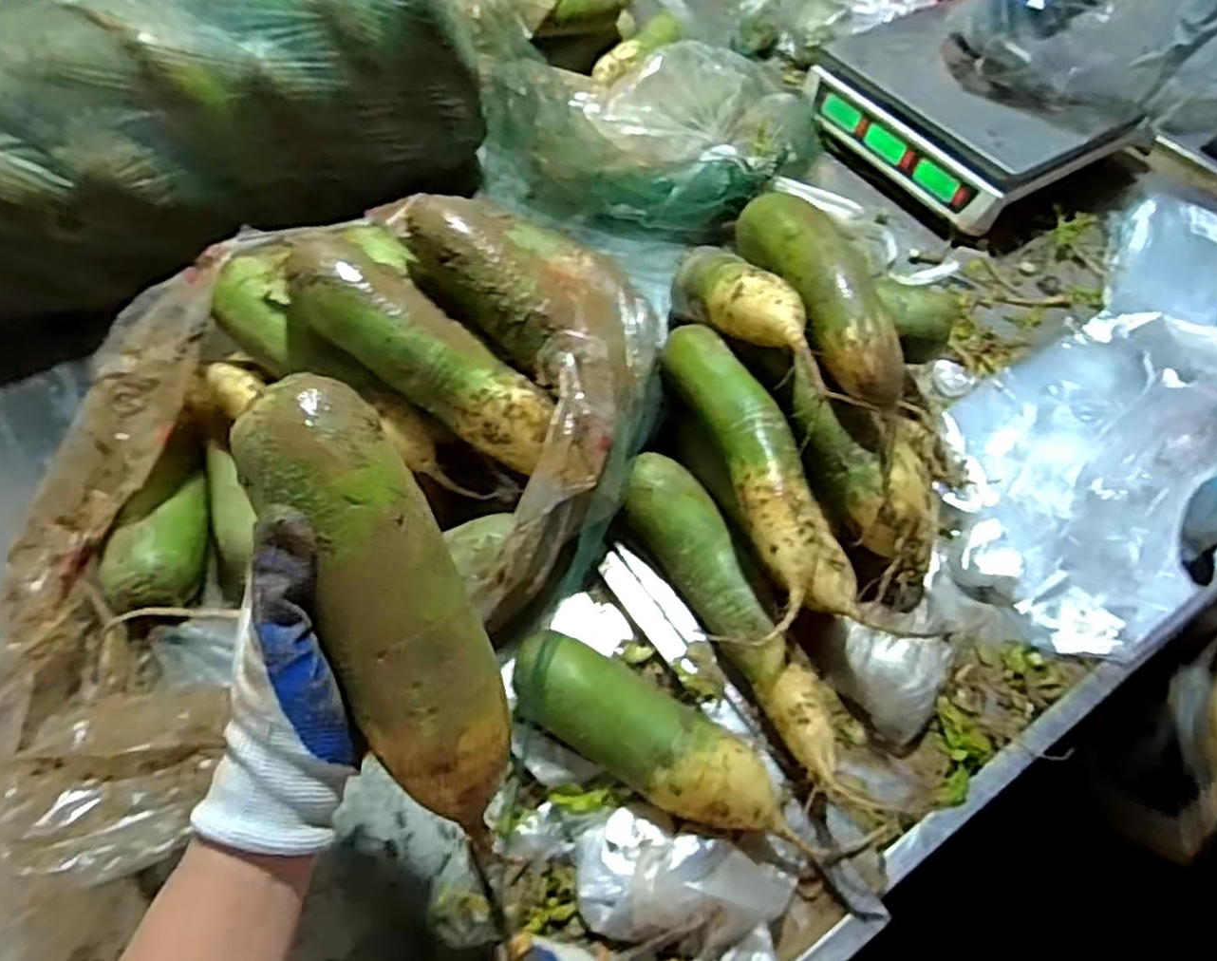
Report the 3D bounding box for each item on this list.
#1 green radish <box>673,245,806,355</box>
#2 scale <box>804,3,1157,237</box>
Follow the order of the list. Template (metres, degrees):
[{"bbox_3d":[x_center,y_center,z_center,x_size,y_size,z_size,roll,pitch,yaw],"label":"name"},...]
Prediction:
[{"bbox_3d":[0.102,-0.162,0.655,0.049,0.058,0.244,-18,31,-11],"label":"green radish"},{"bbox_3d":[0.468,-0.487,0.976,0.296,0.096,0.347,-27,62,-17],"label":"scale"}]

